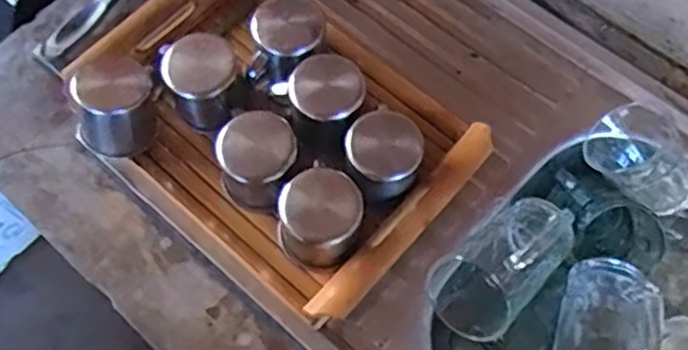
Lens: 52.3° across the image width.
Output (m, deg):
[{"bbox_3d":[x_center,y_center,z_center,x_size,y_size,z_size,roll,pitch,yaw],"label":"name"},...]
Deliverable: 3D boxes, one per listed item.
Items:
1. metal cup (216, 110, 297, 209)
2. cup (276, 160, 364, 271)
[{"bbox_3d":[-0.071,-0.011,0.594,0.063,0.075,0.062,-1,67,2],"label":"metal cup"},{"bbox_3d":[-0.018,0.037,0.577,0.062,0.065,0.067,-1,67,2],"label":"cup"}]

